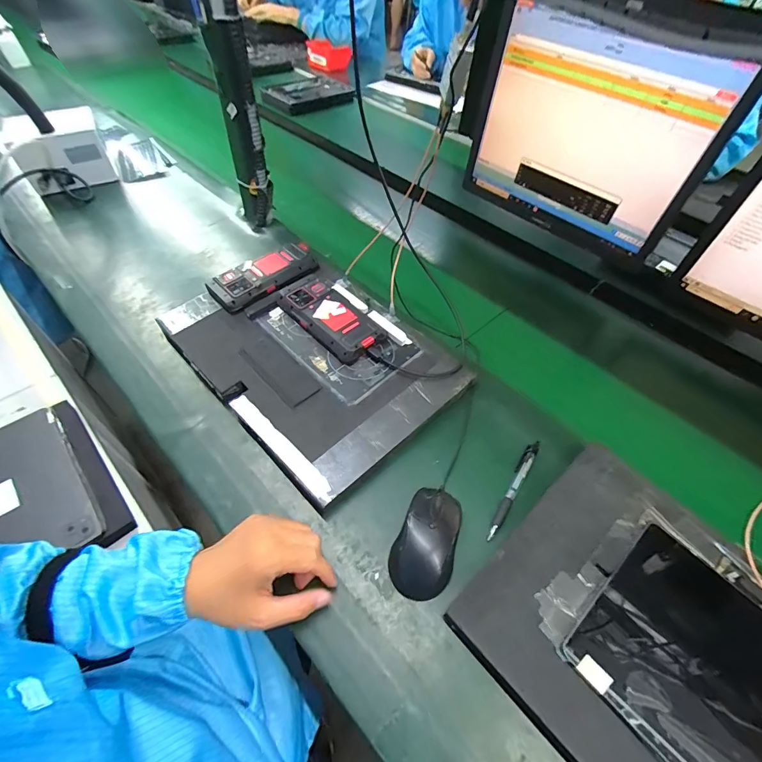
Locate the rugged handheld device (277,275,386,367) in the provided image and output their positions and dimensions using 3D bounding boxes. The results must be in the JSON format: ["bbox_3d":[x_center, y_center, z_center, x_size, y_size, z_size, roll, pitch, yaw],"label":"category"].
[{"bbox_3d":[-0.074,-0.094,0.560,0.077,0.022,0.164,-33,61,-25],"label":"rugged handheld device"}]

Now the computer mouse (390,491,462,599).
[{"bbox_3d":[0.049,0.169,0.416,0.060,0.031,0.107,20,54,11],"label":"computer mouse"}]

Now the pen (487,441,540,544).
[{"bbox_3d":[0.155,0.122,0.459,0.014,0.008,0.139,30,57,18],"label":"pen"}]

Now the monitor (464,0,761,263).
[{"bbox_3d":[0.308,-0.377,0.625,0.057,0.262,0.366,-39,64,-24],"label":"monitor"}]

